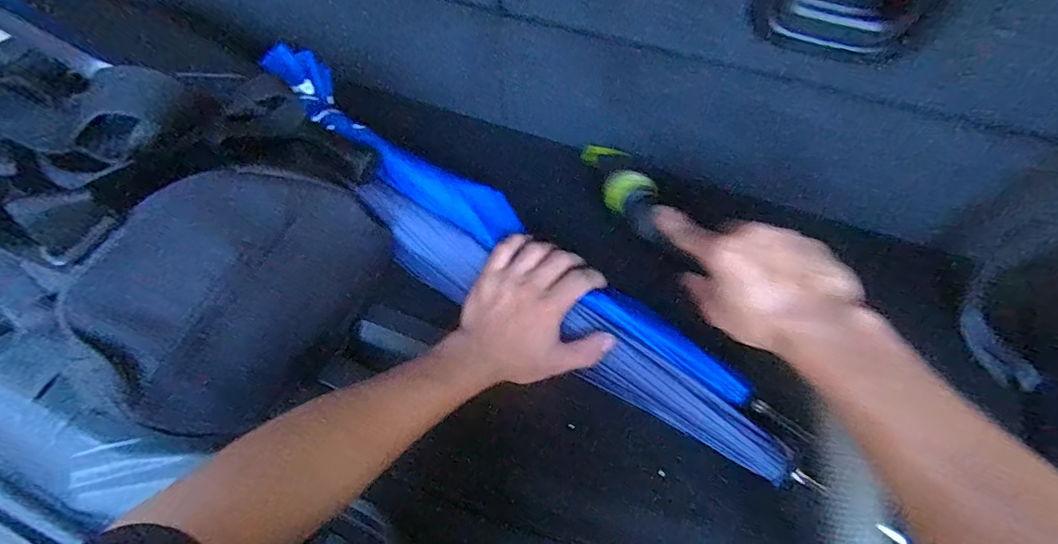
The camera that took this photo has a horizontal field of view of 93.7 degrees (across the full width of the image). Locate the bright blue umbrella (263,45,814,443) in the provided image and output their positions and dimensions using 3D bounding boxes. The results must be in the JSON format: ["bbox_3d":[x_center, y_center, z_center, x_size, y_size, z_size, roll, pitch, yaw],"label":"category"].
[{"bbox_3d":[-0.036,-0.054,0.483,0.649,0.051,0.081,36,66,16],"label":"bright blue umbrella"}]

